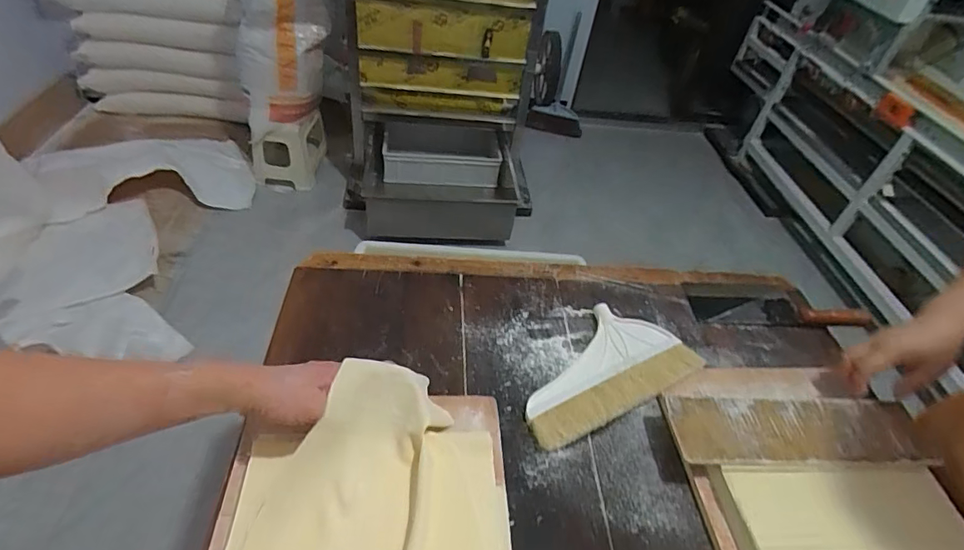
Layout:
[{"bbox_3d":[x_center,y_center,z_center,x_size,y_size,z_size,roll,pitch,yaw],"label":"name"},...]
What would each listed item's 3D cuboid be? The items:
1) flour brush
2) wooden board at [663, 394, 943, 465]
[{"bbox_3d":[0.161,0.133,0.700,0.271,0.032,0.146,-21,52,-28],"label":"flour brush"},{"bbox_3d":[0.398,0.194,0.625,0.336,0.009,0.086,4,45,-7],"label":"wooden board"}]

